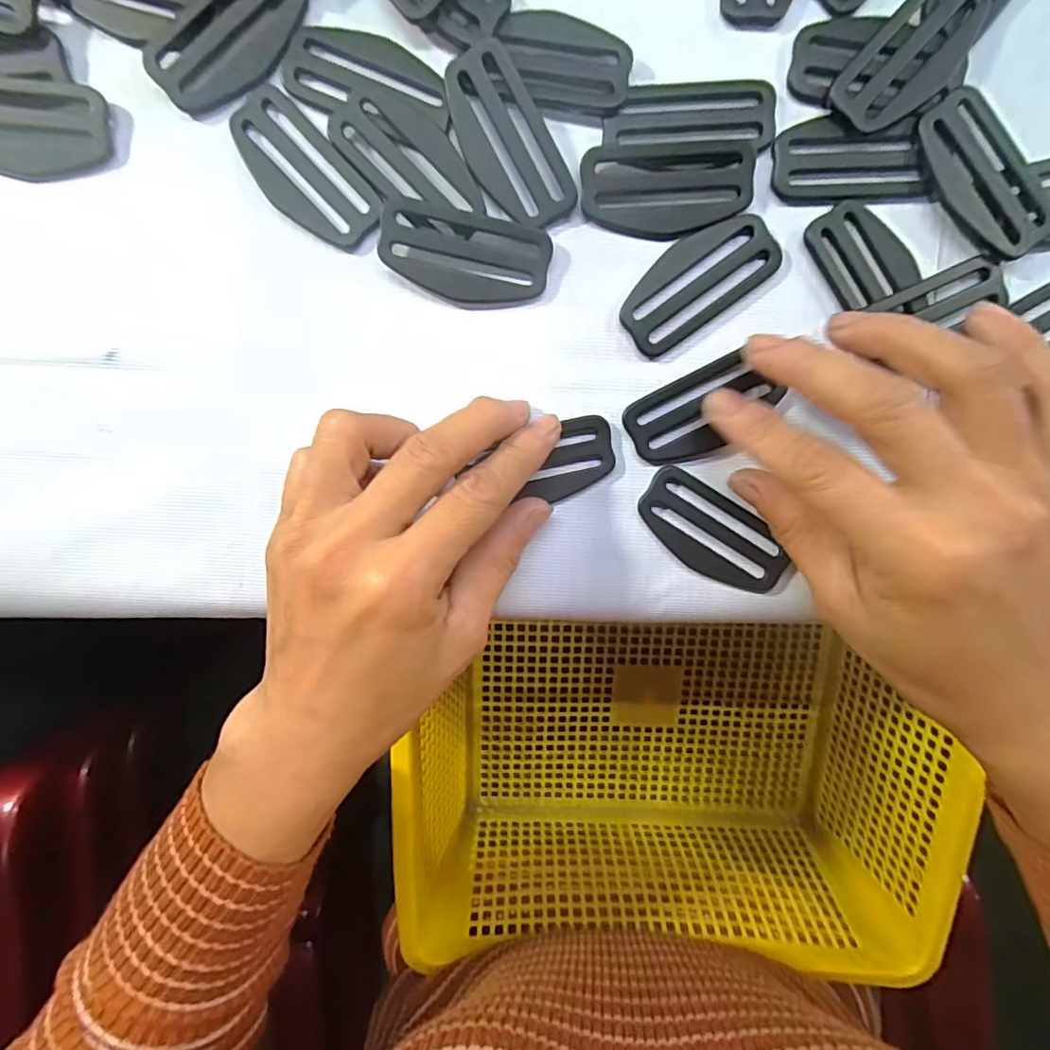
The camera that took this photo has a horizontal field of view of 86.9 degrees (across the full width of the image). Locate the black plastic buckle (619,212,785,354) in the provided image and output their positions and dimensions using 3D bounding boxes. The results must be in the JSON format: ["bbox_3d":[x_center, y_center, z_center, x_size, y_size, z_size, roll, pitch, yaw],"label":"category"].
[{"bbox_3d":[0.061,-0.087,0.197,0.058,0.004,0.028,-36,93,4],"label":"black plastic buckle"}]

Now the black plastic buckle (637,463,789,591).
[{"bbox_3d":[0.069,0.004,0.206,0.059,0.004,0.026,35,94,-2],"label":"black plastic buckle"}]

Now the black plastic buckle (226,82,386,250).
[{"bbox_3d":[-0.078,-0.123,0.195,0.029,0.004,0.059,-42,93,4],"label":"black plastic buckle"}]

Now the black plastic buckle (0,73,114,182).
[{"bbox_3d":[-0.176,-0.139,0.193,0.062,0.004,0.032,6,95,1],"label":"black plastic buckle"}]

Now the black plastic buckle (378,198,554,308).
[{"bbox_3d":[-0.021,-0.094,0.195,0.058,0.007,0.030,10,102,-1],"label":"black plastic buckle"}]

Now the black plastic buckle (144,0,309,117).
[{"bbox_3d":[-0.100,-0.166,0.189,0.057,0.005,0.031,-38,93,4],"label":"black plastic buckle"}]

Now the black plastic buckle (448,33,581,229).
[{"bbox_3d":[-0.007,-0.132,0.190,0.028,0.006,0.058,-31,94,3],"label":"black plastic buckle"}]

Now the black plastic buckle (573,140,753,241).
[{"bbox_3d":[0.049,-0.117,0.193,0.058,0.004,0.031,-4,95,1],"label":"black plastic buckle"}]

